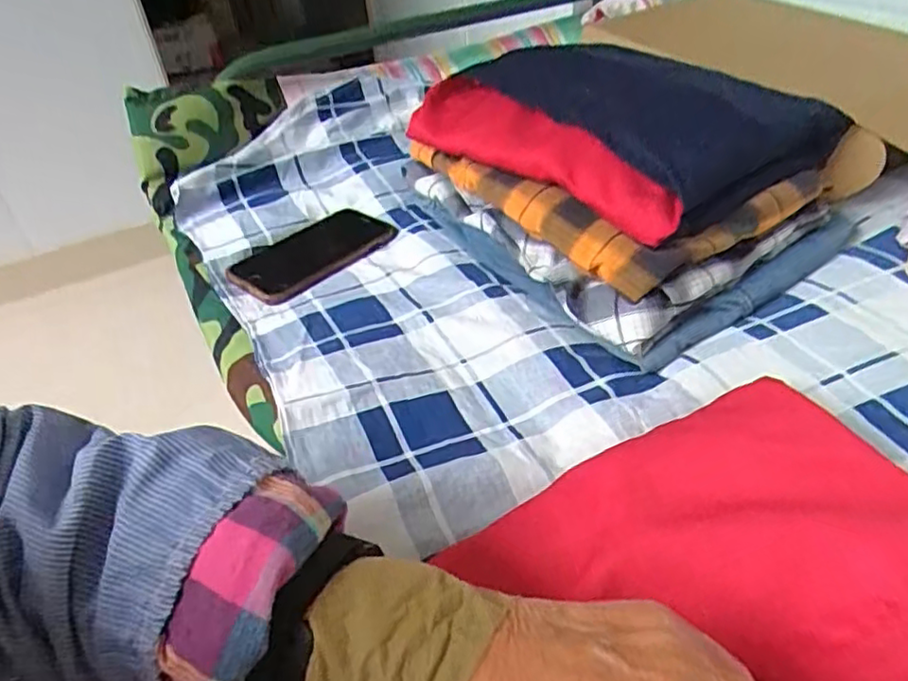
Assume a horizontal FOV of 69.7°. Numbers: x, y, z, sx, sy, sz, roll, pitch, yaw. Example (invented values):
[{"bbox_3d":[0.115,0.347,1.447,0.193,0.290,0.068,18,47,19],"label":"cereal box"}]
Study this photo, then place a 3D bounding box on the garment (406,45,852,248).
[{"bbox_3d":[0.152,-0.211,0.607,0.283,0.056,0.303,-28,47,-27],"label":"garment"}]

